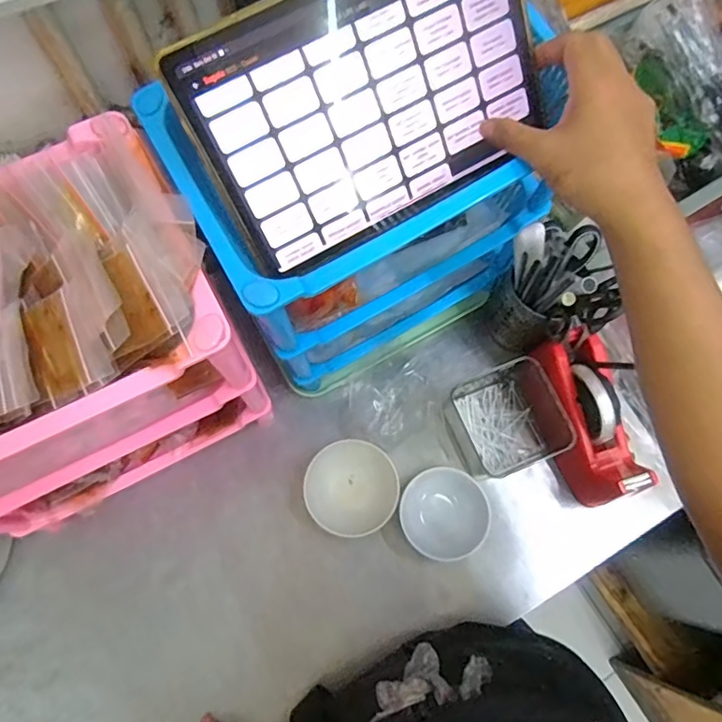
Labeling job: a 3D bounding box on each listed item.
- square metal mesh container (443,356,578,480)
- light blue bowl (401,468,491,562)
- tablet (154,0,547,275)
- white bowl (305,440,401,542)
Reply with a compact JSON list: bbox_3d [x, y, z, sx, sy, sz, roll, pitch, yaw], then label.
[{"bbox_3d":[0.173,0.069,0.652,0.123,0.070,0.127,-22,75,-9],"label":"square metal mesh container"},{"bbox_3d":[0.095,0.179,0.629,0.110,0.057,0.101,21,73,4],"label":"light blue bowl"},{"bbox_3d":[0.012,-0.183,0.380,0.249,0.160,0.007,-29,32,-6],"label":"tablet"},{"bbox_3d":[-0.011,0.152,0.640,0.106,0.049,0.106,1,73,-2],"label":"white bowl"}]

